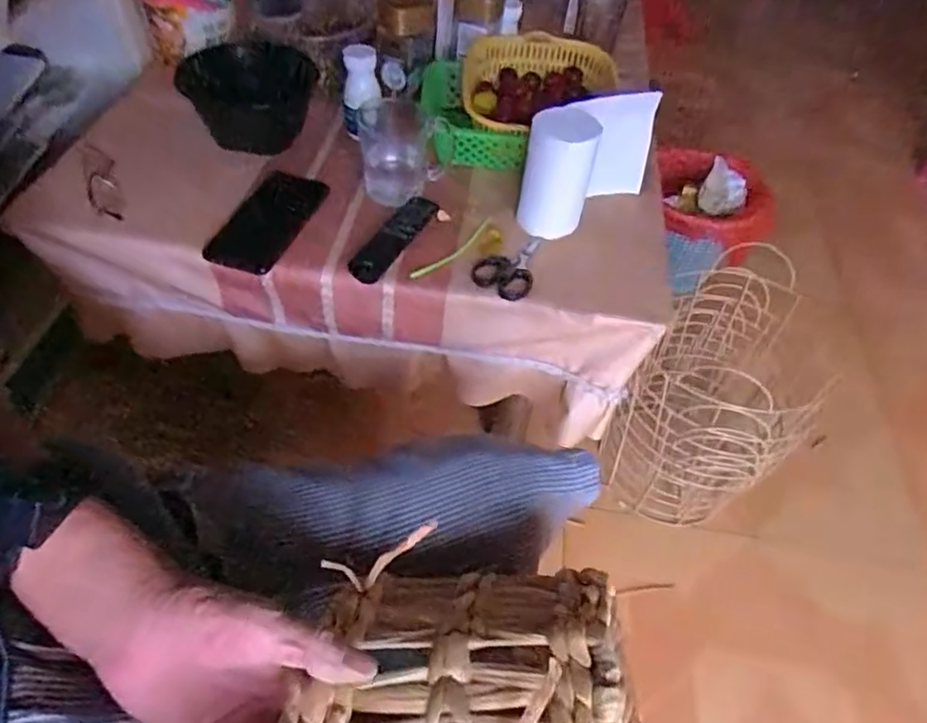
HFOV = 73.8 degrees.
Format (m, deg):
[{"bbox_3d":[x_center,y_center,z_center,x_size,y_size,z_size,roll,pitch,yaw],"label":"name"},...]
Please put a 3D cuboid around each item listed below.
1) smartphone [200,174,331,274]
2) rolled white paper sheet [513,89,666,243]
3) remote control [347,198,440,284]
[{"bbox_3d":[-0.220,-0.158,0.696,0.085,0.014,0.159,17,52,8],"label":"smartphone"},{"bbox_3d":[0.146,-0.235,0.722,0.168,0.128,0.072,-36,62,-28],"label":"rolled white paper sheet"},{"bbox_3d":[-0.075,-0.141,0.688,0.045,0.019,0.146,20,52,11],"label":"remote control"}]

